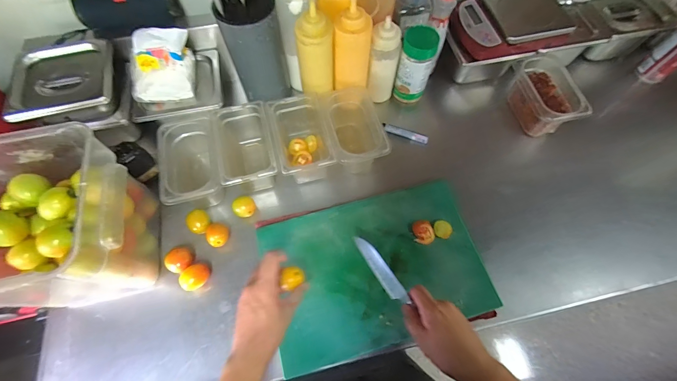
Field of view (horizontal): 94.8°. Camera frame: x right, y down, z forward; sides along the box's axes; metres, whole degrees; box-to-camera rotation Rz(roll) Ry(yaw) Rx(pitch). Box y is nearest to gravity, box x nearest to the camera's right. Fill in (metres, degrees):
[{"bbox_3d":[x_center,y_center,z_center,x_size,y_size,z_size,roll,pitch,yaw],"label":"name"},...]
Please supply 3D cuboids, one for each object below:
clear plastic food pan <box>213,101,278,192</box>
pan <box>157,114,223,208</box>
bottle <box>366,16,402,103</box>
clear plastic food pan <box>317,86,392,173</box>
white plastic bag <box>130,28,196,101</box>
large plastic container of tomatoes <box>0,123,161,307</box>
[{"bbox_3d":[-0.183,-0.083,0.637,0.105,0.106,0.189,-13,67,-6],"label":"clear plastic food pan"},{"bbox_3d":[-0.280,-0.048,0.623,0.107,0.106,0.185,-15,67,-7],"label":"pan"},{"bbox_3d":[0.095,-0.263,0.661,0.060,0.174,0.050,13,67,5],"label":"bottle"},{"bbox_3d":[0.024,-0.121,0.655,0.104,0.112,0.186,-15,67,-7],"label":"clear plastic food pan"},{"bbox_3d":[-0.342,-0.239,0.602,0.122,0.104,0.103,-5,66,-3],"label":"white plastic bag"},{"bbox_3d":[-0.430,0.058,0.488,0.229,0.220,0.213,-12,67,-6],"label":"large plastic container of tomatoes"}]

